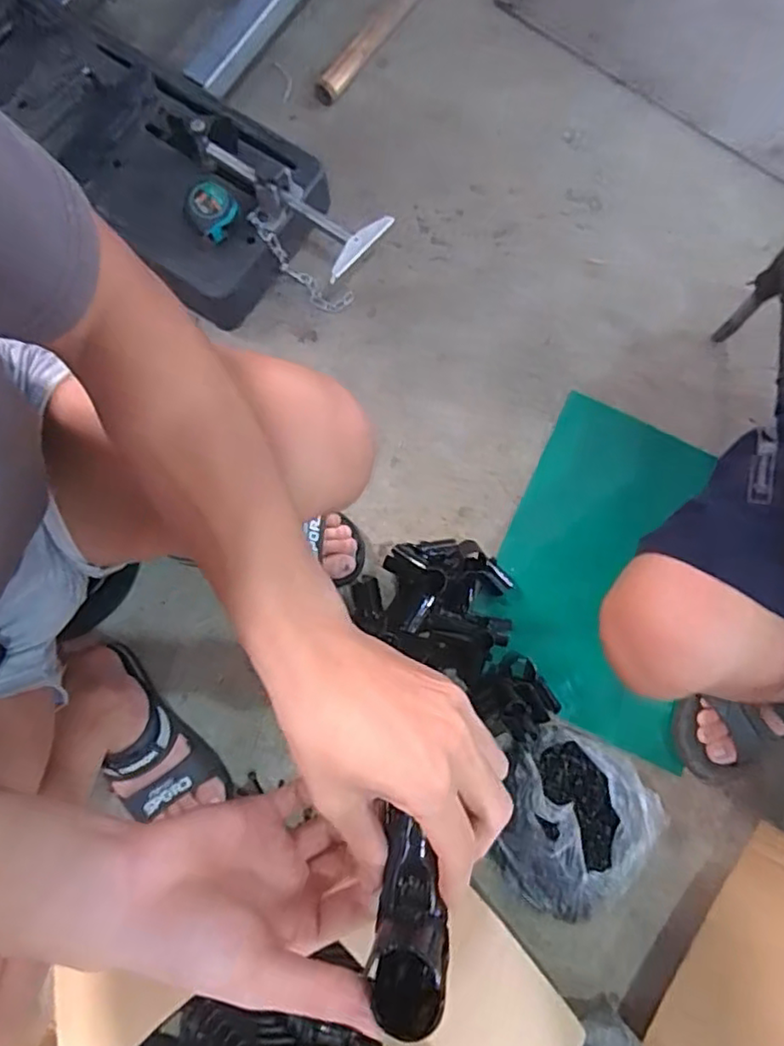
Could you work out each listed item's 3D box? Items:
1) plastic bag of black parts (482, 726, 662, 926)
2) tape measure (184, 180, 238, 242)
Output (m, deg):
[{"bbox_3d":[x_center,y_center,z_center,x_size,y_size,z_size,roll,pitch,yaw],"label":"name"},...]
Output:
[{"bbox_3d":[0.210,0.349,0.736,0.171,0.084,0.203,12,80,1],"label":"plastic bag of black parts"},{"bbox_3d":[-0.224,-0.388,0.798,0.060,0.046,0.060,0,80,-1],"label":"tape measure"}]

